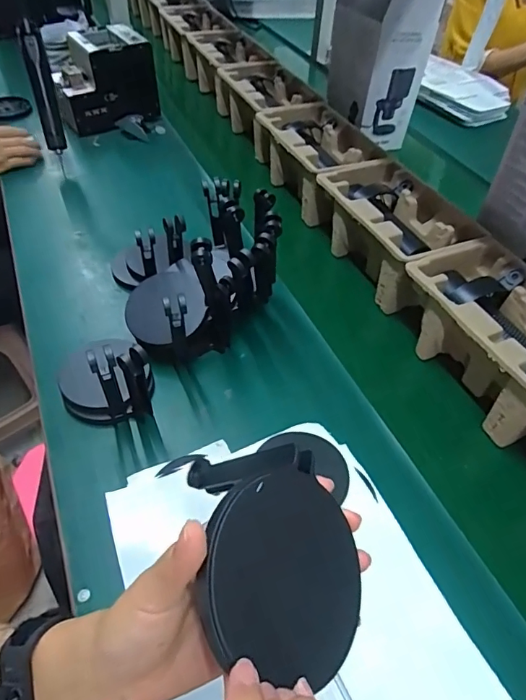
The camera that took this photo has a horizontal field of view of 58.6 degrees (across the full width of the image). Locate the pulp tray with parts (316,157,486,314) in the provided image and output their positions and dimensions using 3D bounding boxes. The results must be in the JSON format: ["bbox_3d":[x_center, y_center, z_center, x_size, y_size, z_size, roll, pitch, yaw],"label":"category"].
[{"bbox_3d":[0.183,-0.172,0.684,0.135,0.100,0.229,-15,52,-19],"label":"pulp tray with parts"}]

